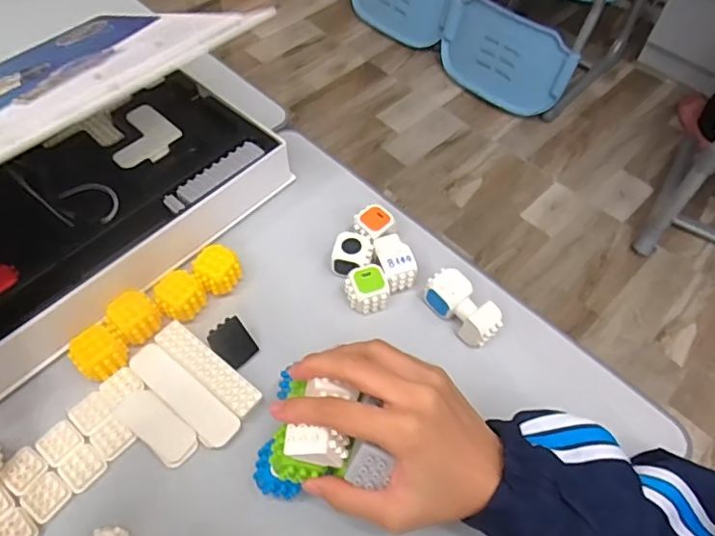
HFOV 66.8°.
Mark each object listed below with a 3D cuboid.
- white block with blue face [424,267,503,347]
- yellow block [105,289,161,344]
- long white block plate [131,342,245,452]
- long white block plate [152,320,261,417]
[{"bbox_3d":[0.092,0.033,0.469,0.034,0.029,0.068,-38,66,-24],"label":"white block with blue face"},{"bbox_3d":[-0.187,0.039,0.452,0.036,0.025,0.041,-38,66,-24],"label":"yellow block"},{"bbox_3d":[-0.138,0.099,0.430,0.108,0.007,0.030,37,63,20],"label":"long white block plate"},{"bbox_3d":[-0.120,0.080,0.436,0.103,0.006,0.024,35,62,19],"label":"long white block plate"}]

